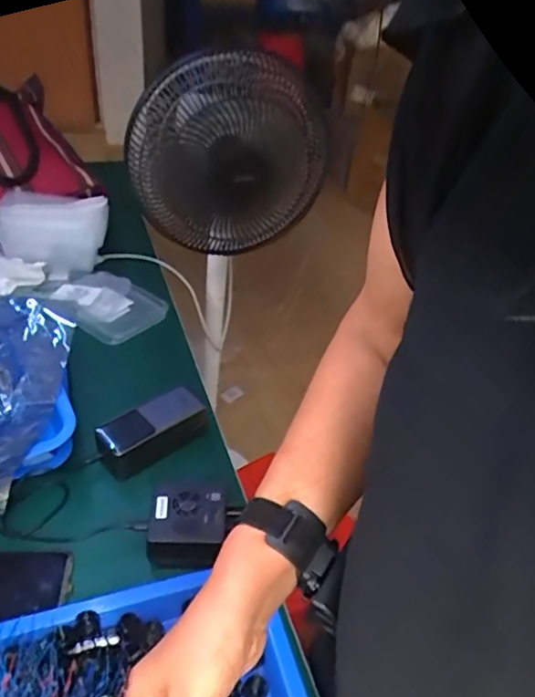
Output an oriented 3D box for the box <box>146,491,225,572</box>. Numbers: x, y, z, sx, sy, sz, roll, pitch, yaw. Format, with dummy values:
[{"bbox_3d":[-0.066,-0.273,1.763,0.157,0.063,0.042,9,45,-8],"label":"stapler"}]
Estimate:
[{"bbox_3d":[-0.085,0.183,0.580,0.084,0.050,0.079,5,38,-3],"label":"box"}]

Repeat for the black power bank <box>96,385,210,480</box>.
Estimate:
[{"bbox_3d":[-0.137,0.101,0.668,0.128,0.056,0.061,-28,50,-35],"label":"black power bank"}]

